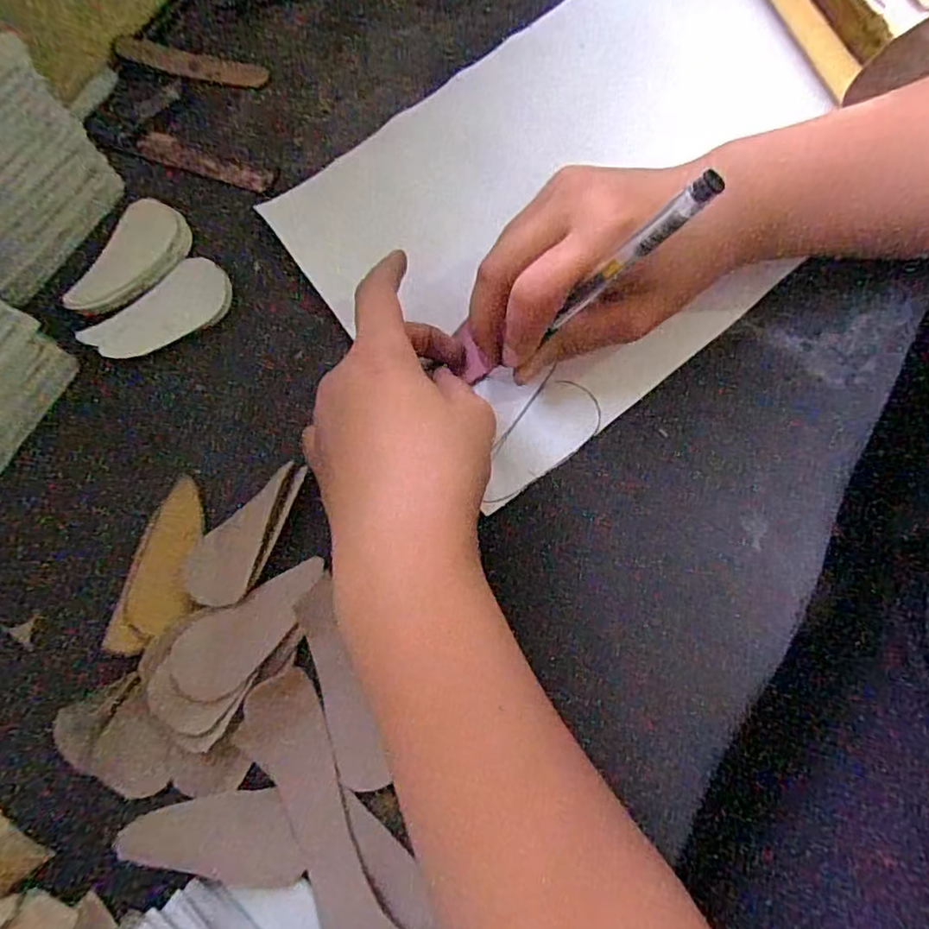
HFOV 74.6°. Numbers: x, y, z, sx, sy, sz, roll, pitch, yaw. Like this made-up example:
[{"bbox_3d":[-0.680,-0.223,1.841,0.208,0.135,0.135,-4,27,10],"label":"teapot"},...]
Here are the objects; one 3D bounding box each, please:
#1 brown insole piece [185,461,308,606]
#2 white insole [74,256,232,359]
[{"bbox_3d":[-0.099,0.028,0.275,0.032,0.004,0.070,16,65,12],"label":"brown insole piece"},{"bbox_3d":[-0.150,-0.076,0.302,0.071,0.006,0.035,-40,76,-9],"label":"white insole"}]

